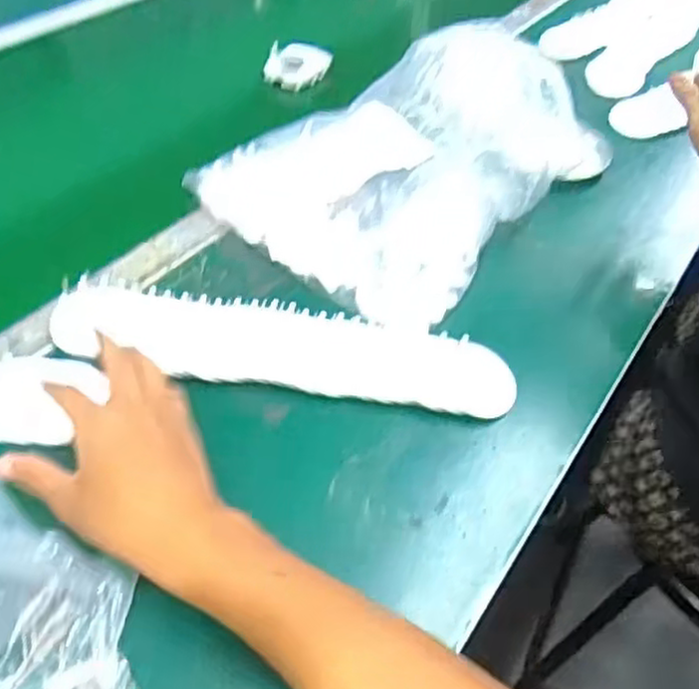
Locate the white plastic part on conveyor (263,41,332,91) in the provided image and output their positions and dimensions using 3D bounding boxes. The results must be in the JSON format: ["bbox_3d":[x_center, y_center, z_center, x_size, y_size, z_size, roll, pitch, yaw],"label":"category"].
[{"bbox_3d":[-0.061,-0.325,0.860,0.067,0.022,0.075,14,47,7],"label":"white plastic part on conveyor"}]

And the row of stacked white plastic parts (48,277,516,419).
[{"bbox_3d":[-0.045,0.003,0.537,0.329,0.025,0.064,9,46,-3],"label":"row of stacked white plastic parts"}]

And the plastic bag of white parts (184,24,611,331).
[{"bbox_3d":[0.050,-0.182,0.668,0.270,0.116,0.303,32,51,22],"label":"plastic bag of white parts"}]

